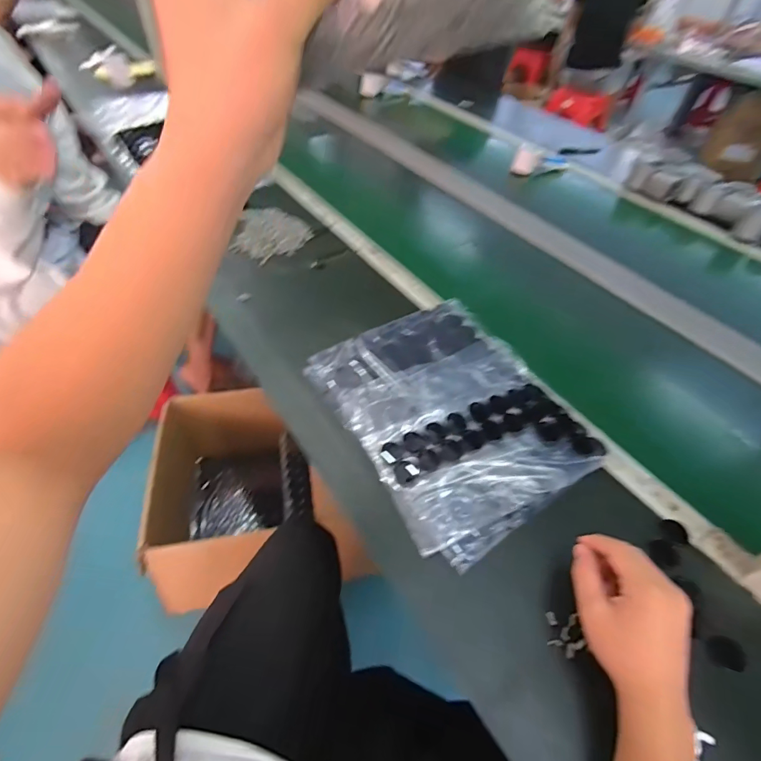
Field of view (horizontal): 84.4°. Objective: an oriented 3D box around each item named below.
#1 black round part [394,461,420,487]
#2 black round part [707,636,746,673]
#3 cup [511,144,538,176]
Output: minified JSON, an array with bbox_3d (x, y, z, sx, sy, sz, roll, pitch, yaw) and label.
[{"bbox_3d":[0.031,0.112,0.509,0.028,0.007,0.027,3,48,-3],"label":"black round part"},{"bbox_3d":[0.334,0.264,0.406,0.017,0.027,0.030,-9,50,-14],"label":"black round part"},{"bbox_3d":[0.388,-0.595,1.133,0.063,0.057,0.061,17,49,9],"label":"cup"}]

